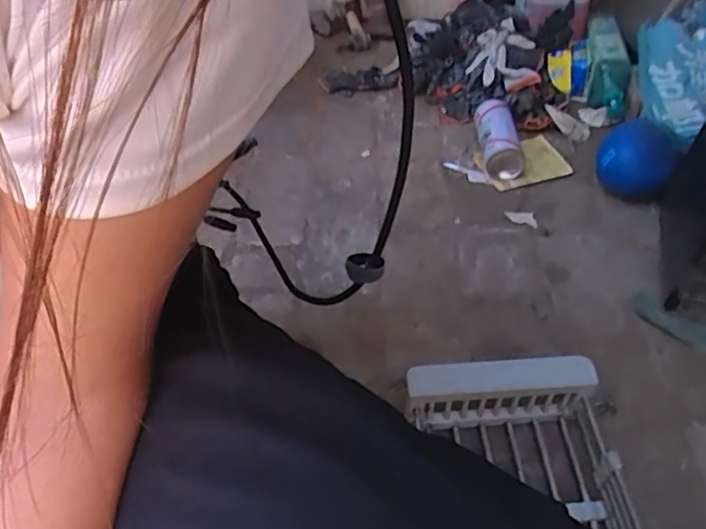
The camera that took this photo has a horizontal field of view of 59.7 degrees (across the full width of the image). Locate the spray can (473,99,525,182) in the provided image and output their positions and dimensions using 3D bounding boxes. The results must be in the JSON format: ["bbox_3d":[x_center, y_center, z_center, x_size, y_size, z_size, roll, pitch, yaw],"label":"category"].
[{"bbox_3d":[0.254,-0.222,1.078,0.065,0.066,0.185,-1,46,0],"label":"spray can"}]

